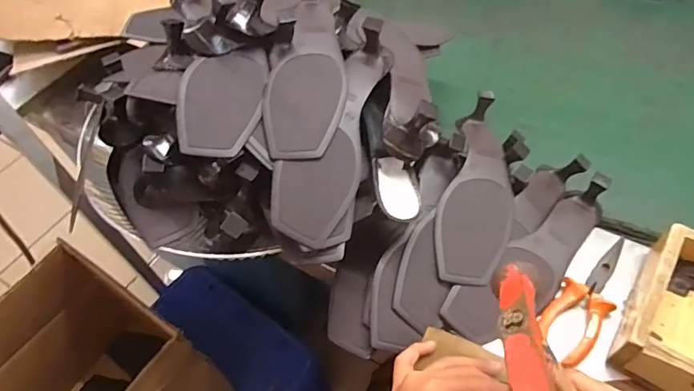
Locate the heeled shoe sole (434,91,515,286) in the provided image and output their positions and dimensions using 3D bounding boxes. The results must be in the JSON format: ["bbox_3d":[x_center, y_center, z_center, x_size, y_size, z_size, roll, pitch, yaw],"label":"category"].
[{"bbox_3d":[0.153,-0.012,0.547,0.078,0.043,0.234,11,55,13],"label":"heeled shoe sole"}]

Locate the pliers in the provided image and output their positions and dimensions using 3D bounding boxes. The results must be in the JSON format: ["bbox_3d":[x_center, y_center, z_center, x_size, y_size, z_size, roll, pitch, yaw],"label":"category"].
[{"bbox_3d":[0.245,0.105,0.490,0.050,0.025,0.147,31,61,25],"label":"pliers"}]

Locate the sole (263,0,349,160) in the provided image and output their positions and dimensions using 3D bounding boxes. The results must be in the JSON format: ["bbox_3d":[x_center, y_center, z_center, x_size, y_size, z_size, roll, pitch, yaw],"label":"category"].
[{"bbox_3d":[-0.043,-0.149,0.516,0.083,0.054,0.248,-3,53,3],"label":"sole"}]

